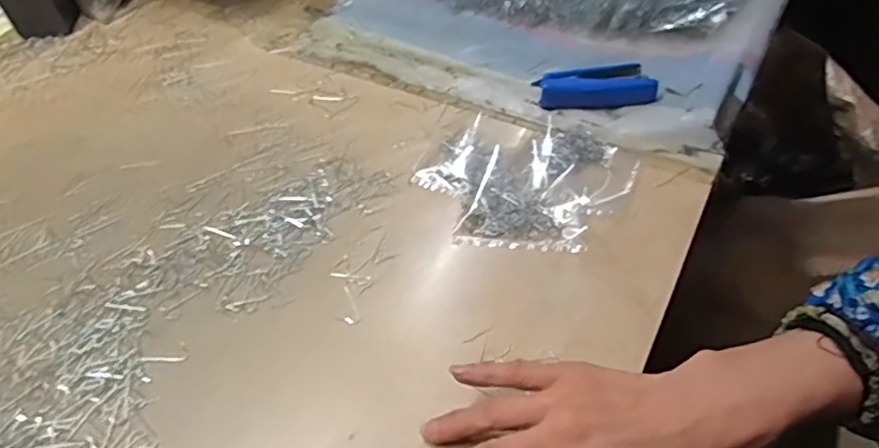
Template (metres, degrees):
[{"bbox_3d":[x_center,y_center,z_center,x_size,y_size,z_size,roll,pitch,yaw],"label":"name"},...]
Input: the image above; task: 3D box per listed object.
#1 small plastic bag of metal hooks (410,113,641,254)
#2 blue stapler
[{"bbox_3d":[0.067,-0.039,0.498,0.145,0.012,0.148,29,58,25],"label":"small plastic bag of metal hooks"},{"bbox_3d":[0.139,-0.124,0.553,0.100,0.021,0.046,-10,51,-4],"label":"blue stapler"}]

